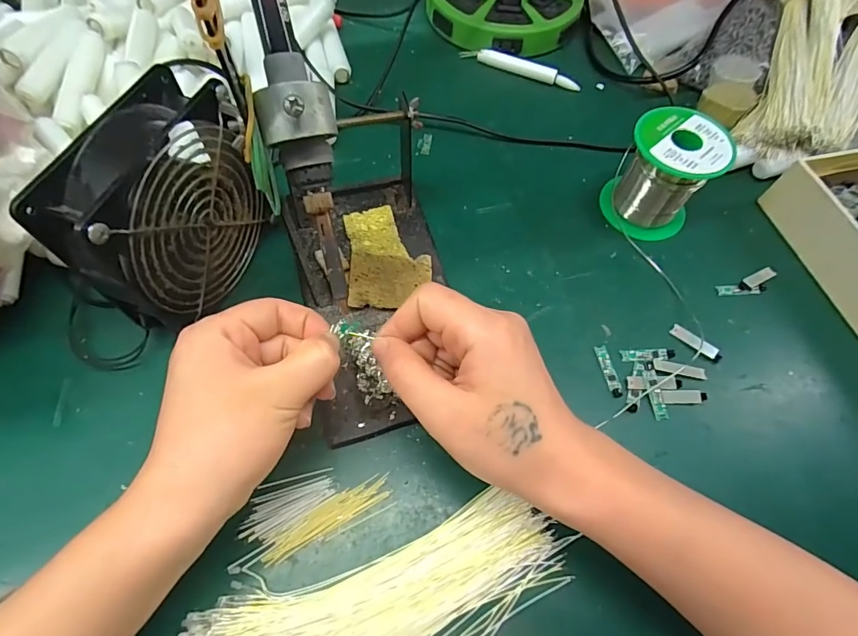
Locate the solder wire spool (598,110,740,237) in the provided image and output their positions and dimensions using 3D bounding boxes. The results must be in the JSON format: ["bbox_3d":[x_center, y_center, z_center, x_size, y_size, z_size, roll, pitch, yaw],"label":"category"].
[{"bbox_3d":[0.176,-0.107,0.337,0.064,0.070,0.064,1,62,-2],"label":"solder wire spool"}]

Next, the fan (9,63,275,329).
[{"bbox_3d":[-0.149,-0.061,0.269,0.043,0.116,0.122,20,63,8],"label":"fan"}]

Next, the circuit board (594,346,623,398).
[{"bbox_3d":[0.121,0.035,0.300,0.008,0.004,0.036,-8,63,-6],"label":"circuit board"}]

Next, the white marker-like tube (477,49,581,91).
[{"bbox_3d":[0.098,-0.243,0.439,0.102,0.013,0.010,21,64,9],"label":"white marker-like tube"}]

